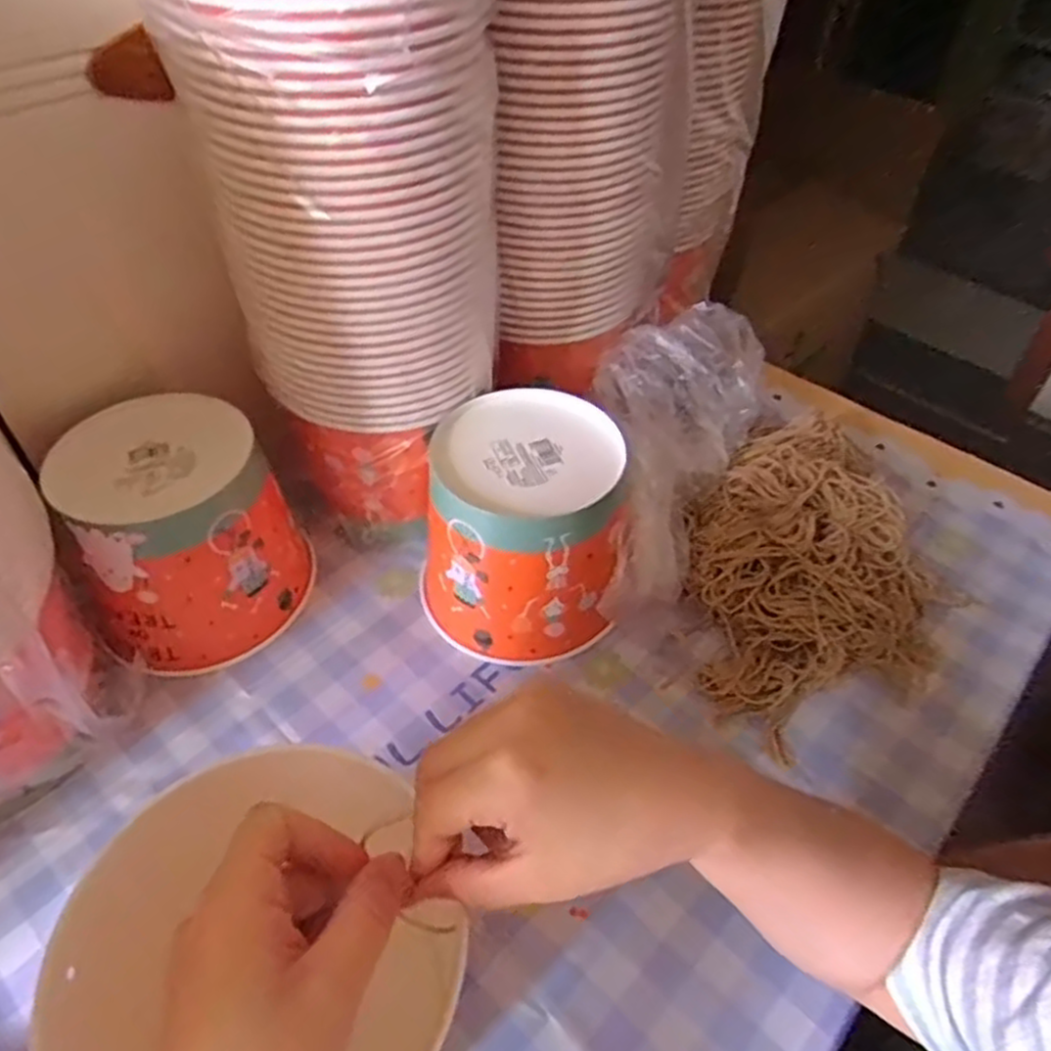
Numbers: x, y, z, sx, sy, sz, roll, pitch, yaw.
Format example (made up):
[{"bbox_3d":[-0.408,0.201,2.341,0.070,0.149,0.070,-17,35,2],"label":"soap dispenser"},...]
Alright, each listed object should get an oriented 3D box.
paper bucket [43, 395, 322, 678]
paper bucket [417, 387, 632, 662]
[{"bbox_3d":[-0.237,0.002,0.539,0.138,0.126,0.147,-18,51,-18],"label":"paper bucket"},{"bbox_3d":[0.001,0.000,0.544,0.138,0.125,0.142,3,47,0],"label":"paper bucket"}]

